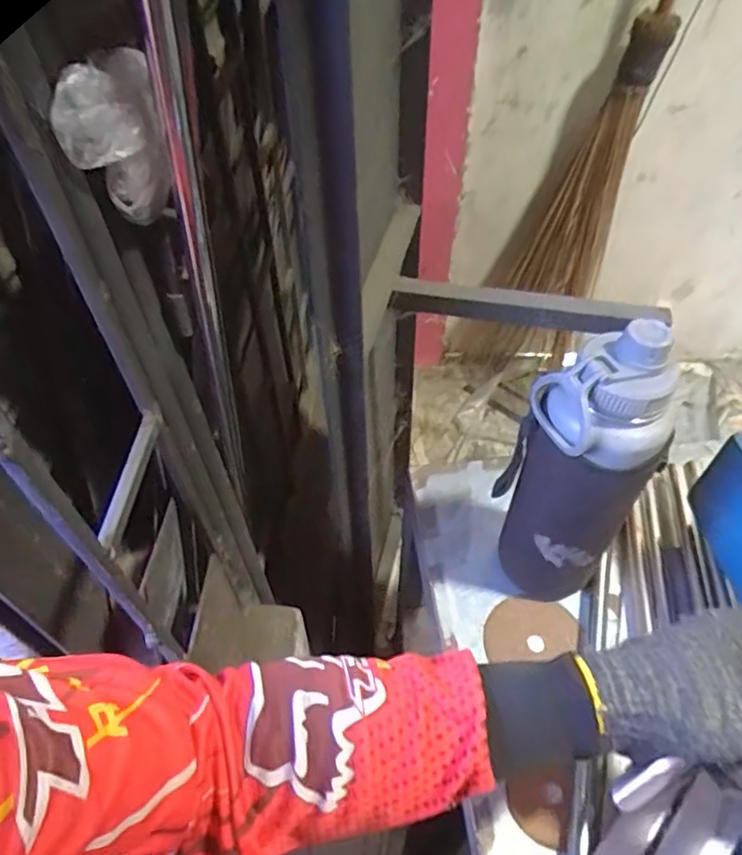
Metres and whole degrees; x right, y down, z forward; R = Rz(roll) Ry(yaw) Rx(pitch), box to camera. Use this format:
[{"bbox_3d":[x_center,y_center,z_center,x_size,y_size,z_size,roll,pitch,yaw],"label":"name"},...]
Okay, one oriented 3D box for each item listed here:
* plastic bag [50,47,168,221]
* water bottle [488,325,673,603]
[{"bbox_3d":[-0.142,-0.156,0.329,0.051,0.090,0.035,-17,52,-14],"label":"plastic bag"},{"bbox_3d":[0.164,0.047,0.486,0.105,0.294,0.073,26,55,20],"label":"water bottle"}]

